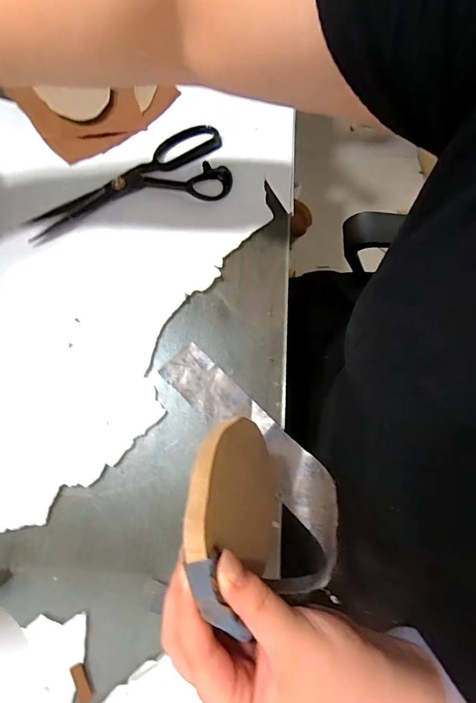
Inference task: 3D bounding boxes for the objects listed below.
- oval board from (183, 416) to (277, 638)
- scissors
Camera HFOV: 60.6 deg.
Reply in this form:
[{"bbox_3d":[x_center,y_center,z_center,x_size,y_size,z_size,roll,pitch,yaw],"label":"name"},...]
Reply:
[{"bbox_3d":[-0.001,0.091,0.251,0.012,0.123,0.074,-24,118,27],"label":"oval board"},{"bbox_3d":[-0.126,-0.199,0.467,0.230,0.011,0.103,-15,75,-5],"label":"scissors"}]

